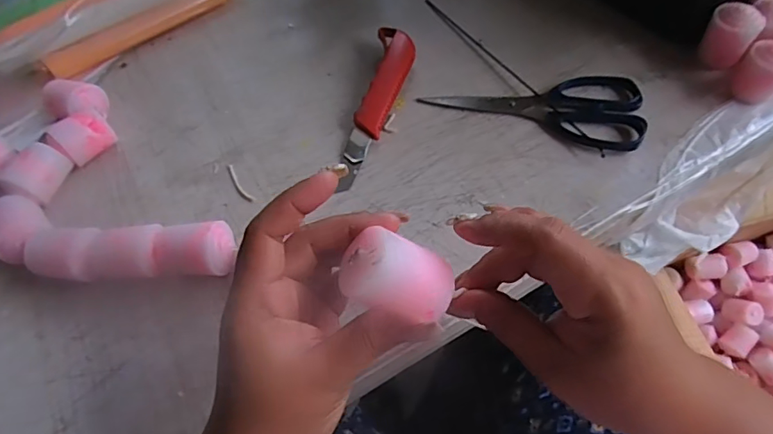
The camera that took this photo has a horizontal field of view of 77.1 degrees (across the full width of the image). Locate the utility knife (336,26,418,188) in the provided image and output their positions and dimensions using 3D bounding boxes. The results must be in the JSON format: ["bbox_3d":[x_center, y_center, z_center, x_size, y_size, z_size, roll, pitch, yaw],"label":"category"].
[{"bbox_3d":[-0.006,-0.098,0.422,0.035,0.020,0.169,8,60,9],"label":"utility knife"}]

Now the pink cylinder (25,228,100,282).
[{"bbox_3d":[-0.225,0.030,0.351,0.049,0.036,0.035,0,59,4],"label":"pink cylinder"}]

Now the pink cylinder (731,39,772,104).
[{"bbox_3d":[0.312,-0.123,0.399,0.040,0.042,0.035,40,69,24],"label":"pink cylinder"}]

